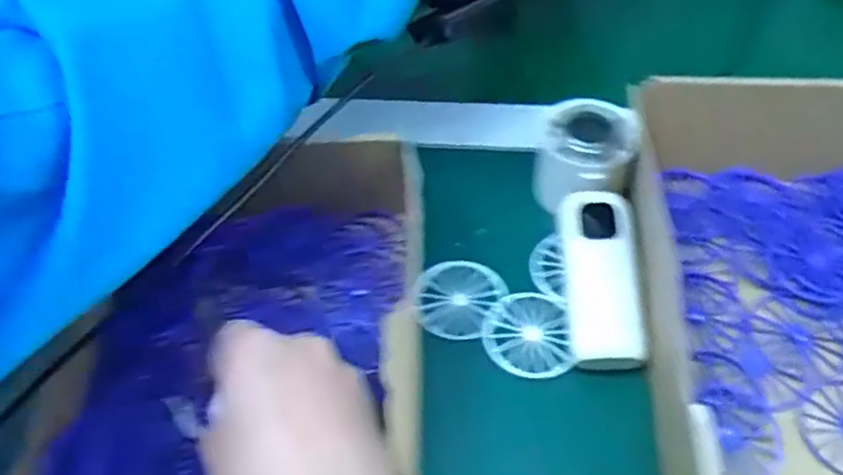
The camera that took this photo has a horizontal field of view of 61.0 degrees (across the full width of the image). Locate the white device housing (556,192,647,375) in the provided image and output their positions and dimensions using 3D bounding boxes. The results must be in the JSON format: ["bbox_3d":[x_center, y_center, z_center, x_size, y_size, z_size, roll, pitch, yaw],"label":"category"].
[{"bbox_3d":[0.100,0.022,0.389,0.039,0.034,0.095,-3,56,2],"label":"white device housing"}]

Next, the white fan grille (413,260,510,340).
[{"bbox_3d":[0.020,0.033,0.408,0.045,0.004,0.052,26,61,20],"label":"white fan grille"}]

